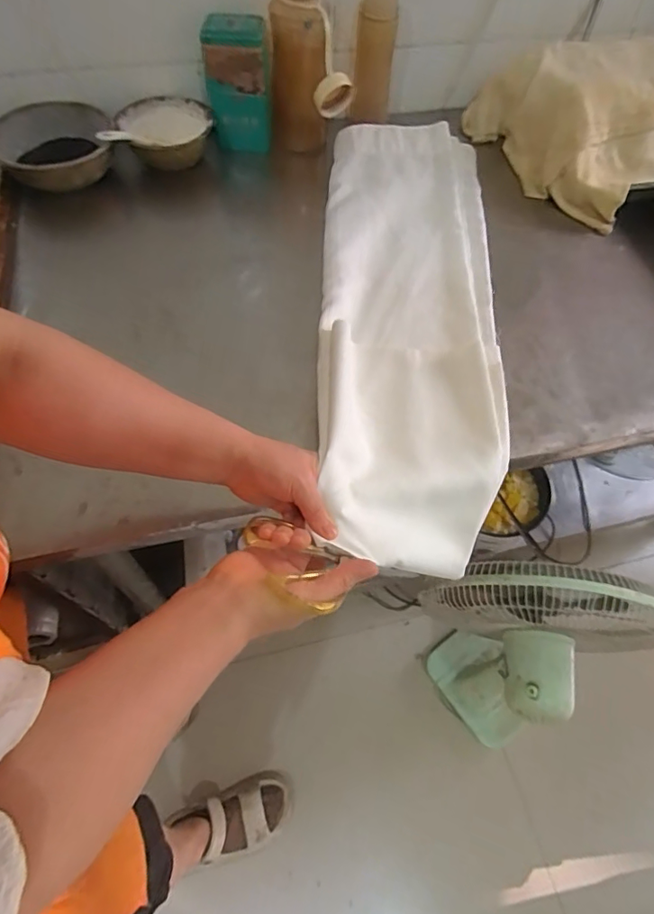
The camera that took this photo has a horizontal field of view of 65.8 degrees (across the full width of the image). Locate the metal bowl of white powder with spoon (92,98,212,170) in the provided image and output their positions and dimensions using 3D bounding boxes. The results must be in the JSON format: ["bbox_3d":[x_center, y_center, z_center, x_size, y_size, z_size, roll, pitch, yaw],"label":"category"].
[{"bbox_3d":[-0.277,-0.545,0.861,0.166,0.069,0.163,2,57,-3],"label":"metal bowl of white powder with spoon"}]

